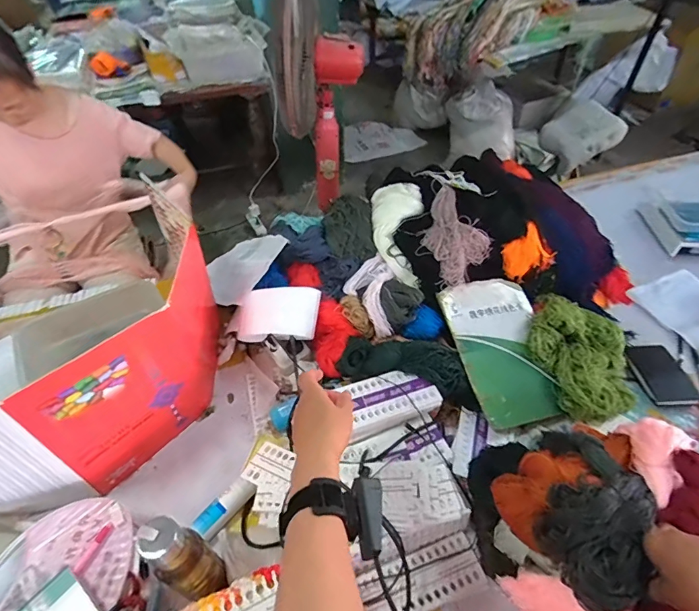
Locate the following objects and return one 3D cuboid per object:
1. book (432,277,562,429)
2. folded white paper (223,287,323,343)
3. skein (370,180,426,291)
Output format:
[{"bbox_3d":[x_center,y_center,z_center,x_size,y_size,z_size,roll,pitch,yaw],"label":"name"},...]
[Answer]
[{"bbox_3d":[0.313,0.082,0.850,0.194,0.017,0.305,-7,63,-16],"label":"book"},{"bbox_3d":[-0.159,0.019,0.884,0.187,0.048,0.114,3,71,0],"label":"folded white paper"},{"bbox_3d":[0.111,-0.174,0.990,0.116,0.074,0.291,1,66,-1],"label":"skein"}]

